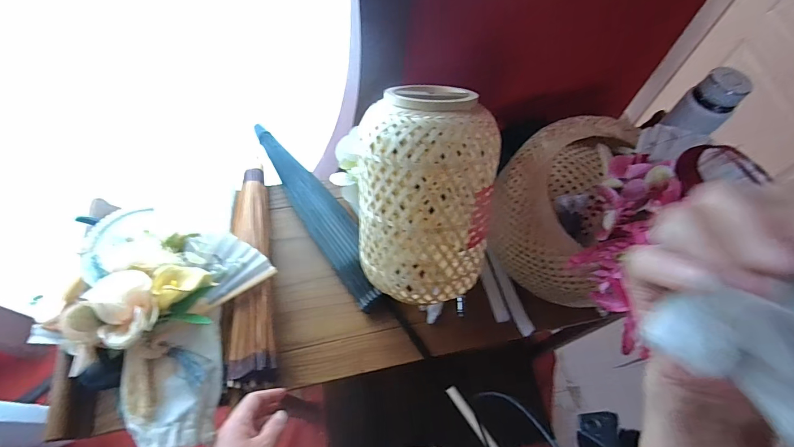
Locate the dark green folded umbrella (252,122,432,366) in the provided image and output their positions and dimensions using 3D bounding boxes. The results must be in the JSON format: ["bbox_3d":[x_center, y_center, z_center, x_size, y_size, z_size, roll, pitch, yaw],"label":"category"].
[{"bbox_3d":[-0.124,0.010,0.727,0.077,0.059,0.554,-32,66,-17],"label":"dark green folded umbrella"}]

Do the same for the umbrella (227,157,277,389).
[{"bbox_3d":[-0.252,0.058,0.647,0.076,0.058,0.410,-12,61,-7],"label":"umbrella"}]

